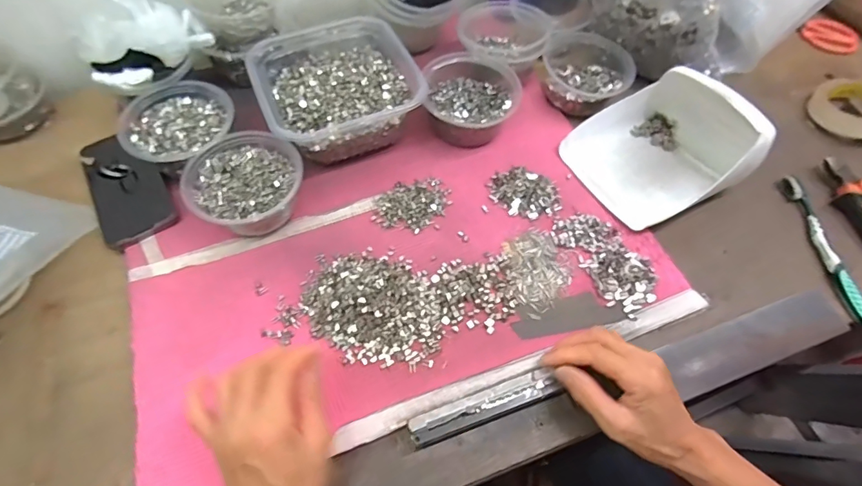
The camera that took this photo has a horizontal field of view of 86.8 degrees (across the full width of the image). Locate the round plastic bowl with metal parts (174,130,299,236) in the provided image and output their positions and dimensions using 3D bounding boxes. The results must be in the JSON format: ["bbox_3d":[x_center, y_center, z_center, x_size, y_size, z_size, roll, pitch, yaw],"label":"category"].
[{"bbox_3d":[-0.193,-0.064,0.479,0.111,0.053,0.110,1,58,-1],"label":"round plastic bowl with metal parts"}]

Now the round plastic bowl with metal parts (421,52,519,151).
[{"bbox_3d":[0.046,-0.174,0.547,0.104,0.050,0.111,1,58,-1],"label":"round plastic bowl with metal parts"}]

